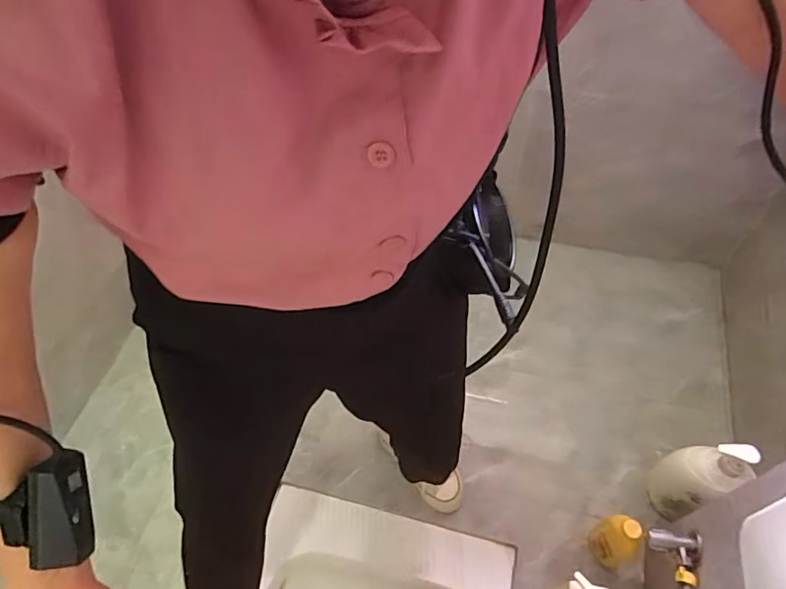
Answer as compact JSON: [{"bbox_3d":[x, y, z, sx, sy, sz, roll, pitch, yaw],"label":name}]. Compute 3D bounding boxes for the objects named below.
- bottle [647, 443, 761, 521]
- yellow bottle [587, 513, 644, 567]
[{"bbox_3d":[0.554,0.349,0.962,0.074,0.324,0.112,-29,58,-16],"label":"bottle"},{"bbox_3d":[0.413,0.457,0.965,0.048,0.210,0.090,-6,54,0],"label":"yellow bottle"}]

